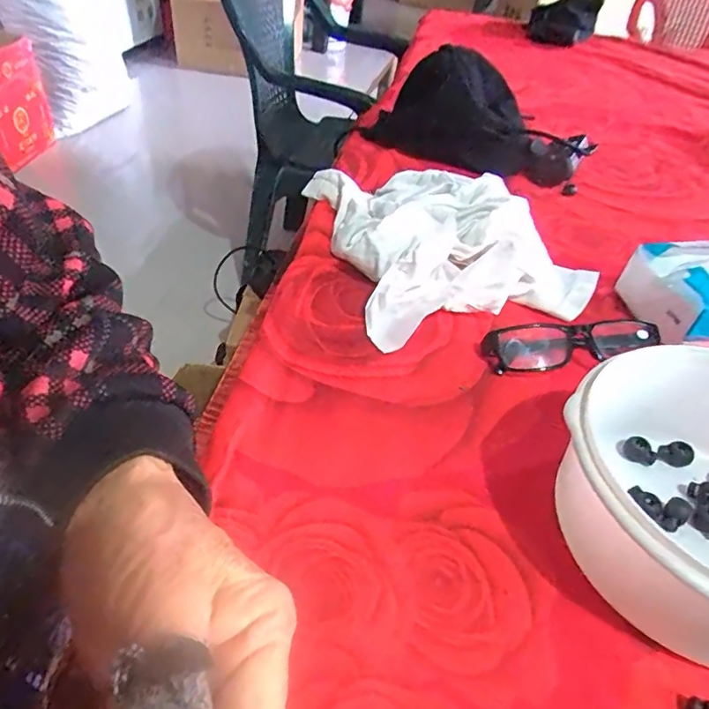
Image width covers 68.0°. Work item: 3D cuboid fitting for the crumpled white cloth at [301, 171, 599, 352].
[{"bbox_3d":[0.081,-0.124,0.500,0.228,0.059,0.261,-10,44,-19],"label":"crumpled white cloth"}]

